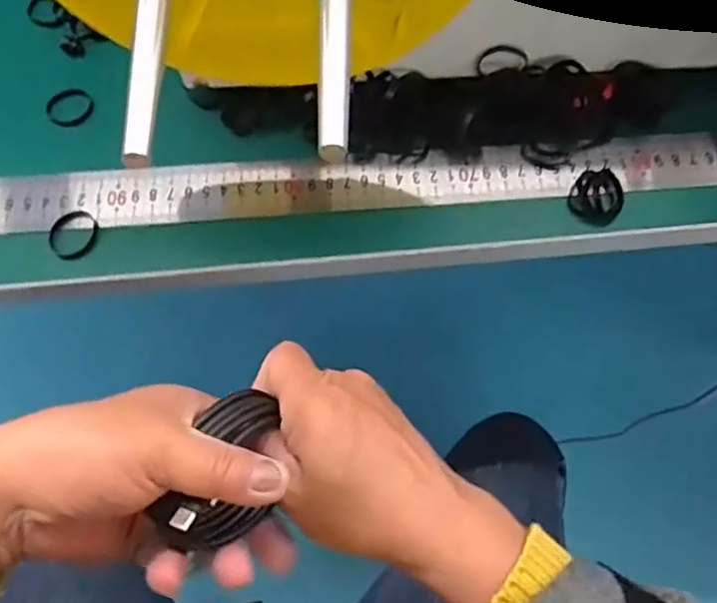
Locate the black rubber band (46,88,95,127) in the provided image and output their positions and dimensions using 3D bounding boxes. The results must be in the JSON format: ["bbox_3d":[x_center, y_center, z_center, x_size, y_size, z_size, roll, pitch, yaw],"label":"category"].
[{"bbox_3d":[-0.174,-0.116,0.396,0.028,0.009,0.021,-26,68,-11],"label":"black rubber band"}]

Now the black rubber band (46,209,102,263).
[{"bbox_3d":[-0.157,-0.037,0.359,0.028,0.005,0.028,0,66,0],"label":"black rubber band"}]

